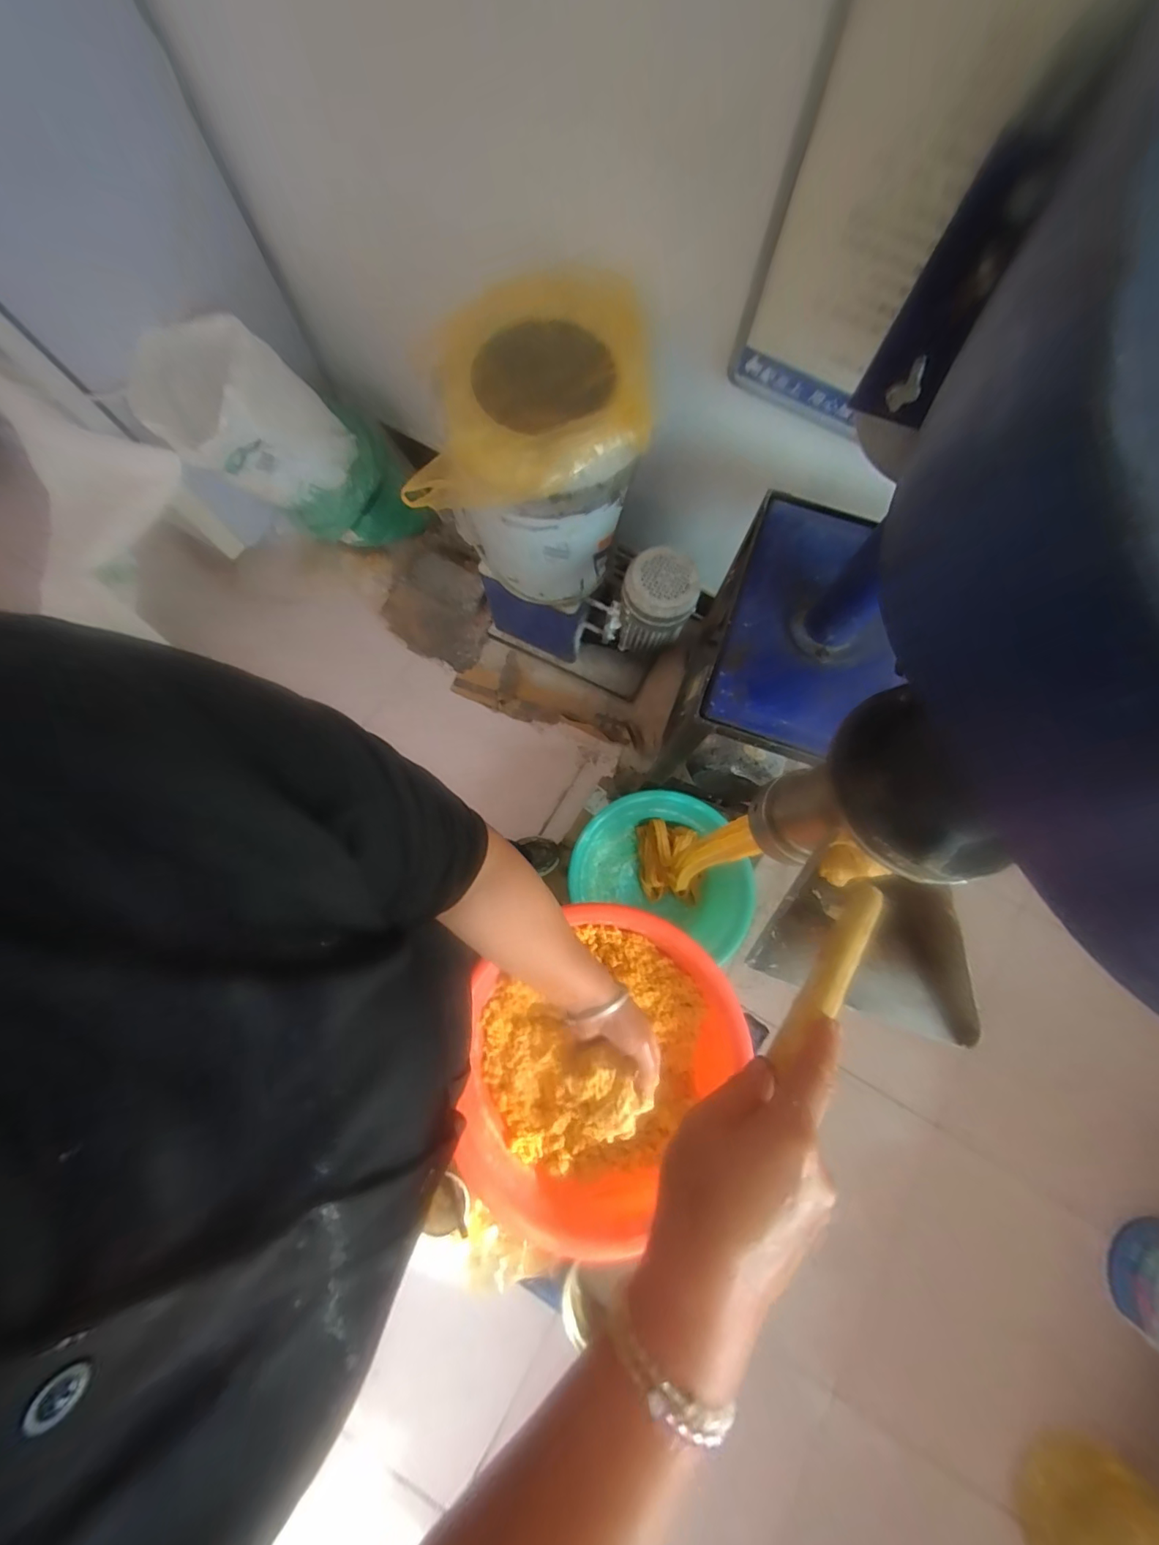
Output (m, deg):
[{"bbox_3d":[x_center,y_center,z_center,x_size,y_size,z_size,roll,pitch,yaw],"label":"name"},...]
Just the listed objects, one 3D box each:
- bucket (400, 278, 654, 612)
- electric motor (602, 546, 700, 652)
[{"bbox_3d":[-0.080,-0.517,0.918,0.362,0.468,0.316,-1,77,-1],"label":"bucket"},{"bbox_3d":[0.180,-0.390,1.204,0.182,0.272,0.137,32,79,6],"label":"electric motor"}]

